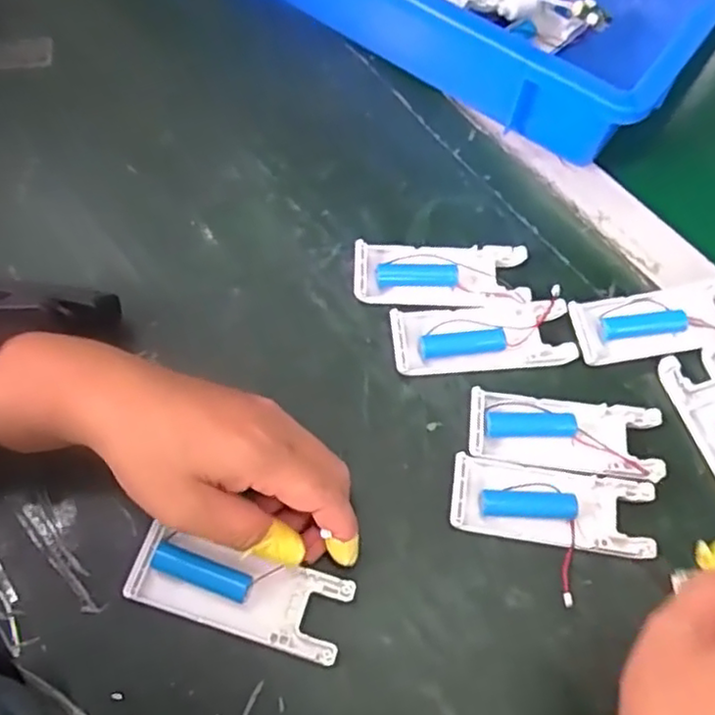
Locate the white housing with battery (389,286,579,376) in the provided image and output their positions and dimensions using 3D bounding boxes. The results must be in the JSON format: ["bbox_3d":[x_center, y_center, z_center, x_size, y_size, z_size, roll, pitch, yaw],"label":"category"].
[{"bbox_3d":[0.073,-0.013,0.385,0.104,0.014,0.042,-5,66,-5],"label":"white housing with battery"}]

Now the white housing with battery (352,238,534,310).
[{"bbox_3d":[0.051,-0.050,0.405,0.104,0.011,0.039,2,66,-1],"label":"white housing with battery"}]

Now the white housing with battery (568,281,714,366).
[{"bbox_3d":[0.183,-0.022,0.393,0.109,0.015,0.040,-7,67,-6],"label":"white housing with battery"}]

